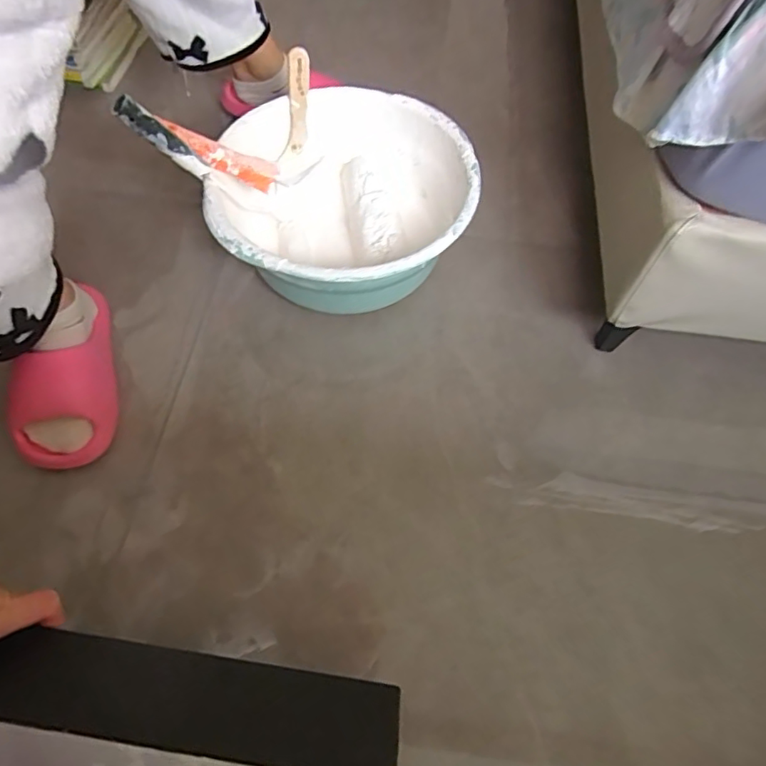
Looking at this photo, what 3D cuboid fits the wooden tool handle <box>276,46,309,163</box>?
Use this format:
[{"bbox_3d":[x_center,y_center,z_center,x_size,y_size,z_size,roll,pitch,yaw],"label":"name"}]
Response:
[{"bbox_3d":[-0.123,-0.384,0.764,0.037,0.141,0.009,11,32,4],"label":"wooden tool handle"}]

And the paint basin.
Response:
[{"bbox_3d":[-0.048,-0.233,0.753,0.325,0.154,0.346,1,59,-2],"label":"paint basin"}]

